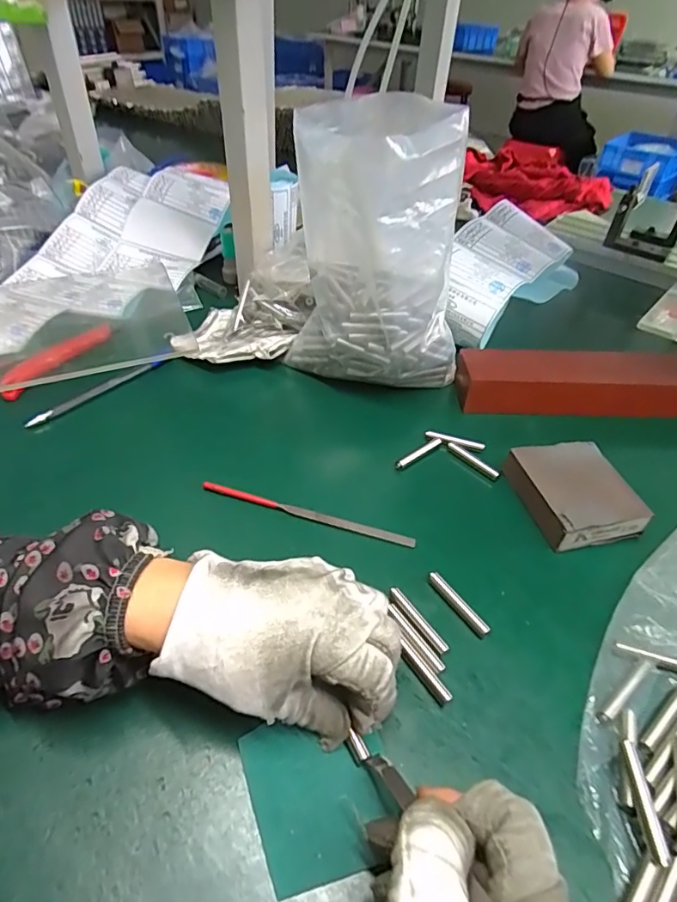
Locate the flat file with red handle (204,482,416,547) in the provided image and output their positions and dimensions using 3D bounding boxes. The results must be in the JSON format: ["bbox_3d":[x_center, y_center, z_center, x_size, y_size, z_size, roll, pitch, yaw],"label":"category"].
[{"bbox_3d":[-0.023,0.045,0.368,0.154,0.009,0.008,15,45,11],"label":"flat file with red handle"}]

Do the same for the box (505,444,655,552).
[{"bbox_3d":[0.170,0.030,0.379,0.072,0.022,0.079,-6,42,-12],"label":"box"}]

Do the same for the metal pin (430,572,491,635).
[{"bbox_3d":[0.073,0.094,0.320,0.007,0.008,0.048,-20,47,-26],"label":"metal pin"}]

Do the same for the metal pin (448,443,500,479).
[{"bbox_3d":[0.106,0.007,0.409,0.005,0.004,0.047,-30,52,-34],"label":"metal pin"}]

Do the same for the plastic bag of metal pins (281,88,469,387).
[{"bbox_3d":[0.034,-0.150,0.438,0.127,0.218,0.120,-19,47,-23],"label":"plastic bag of metal pins"}]

